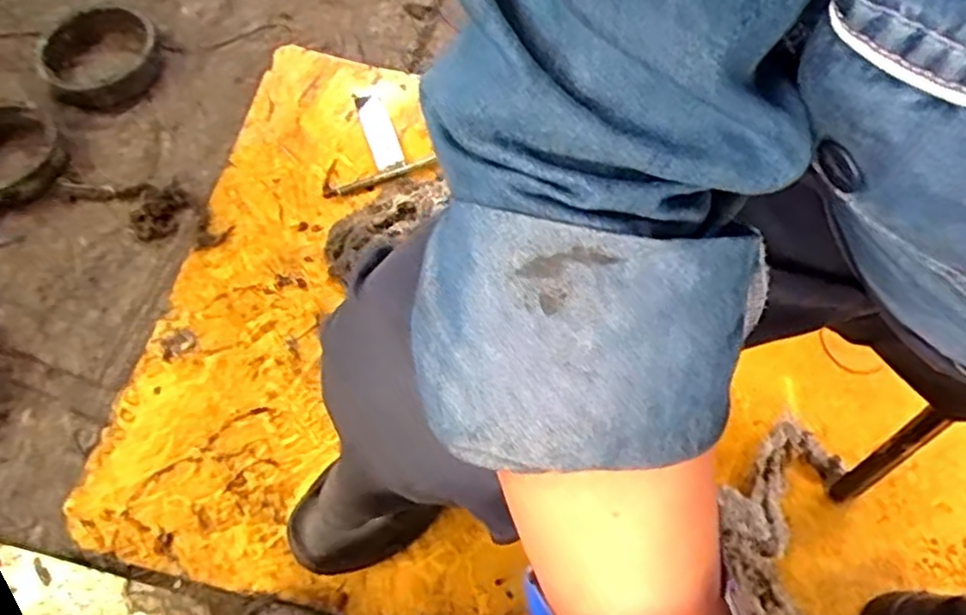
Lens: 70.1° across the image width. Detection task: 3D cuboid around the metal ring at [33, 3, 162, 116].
[{"bbox_3d":[-0.478,-0.314,0.873,0.145,0.065,0.145,0,65,0],"label":"metal ring"}]

